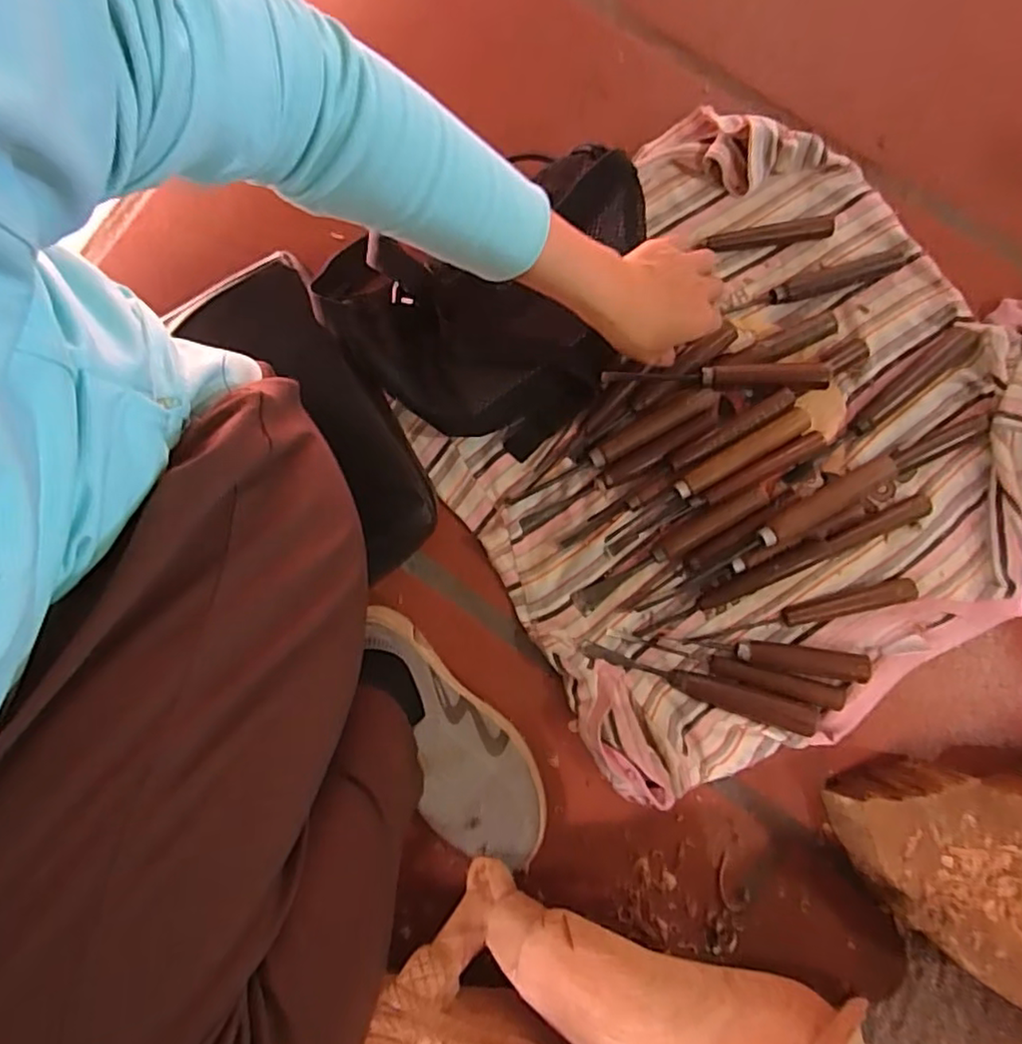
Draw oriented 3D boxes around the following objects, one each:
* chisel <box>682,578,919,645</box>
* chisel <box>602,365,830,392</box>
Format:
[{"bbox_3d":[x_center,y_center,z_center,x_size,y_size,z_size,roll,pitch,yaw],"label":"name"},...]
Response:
[{"bbox_3d":[0.237,0.075,0.521,0.187,0.016,0.019,-12,84,-1],"label":"chisel"},{"bbox_3d":[0.167,-0.119,0.523,0.179,0.027,0.016,4,79,1],"label":"chisel"}]

